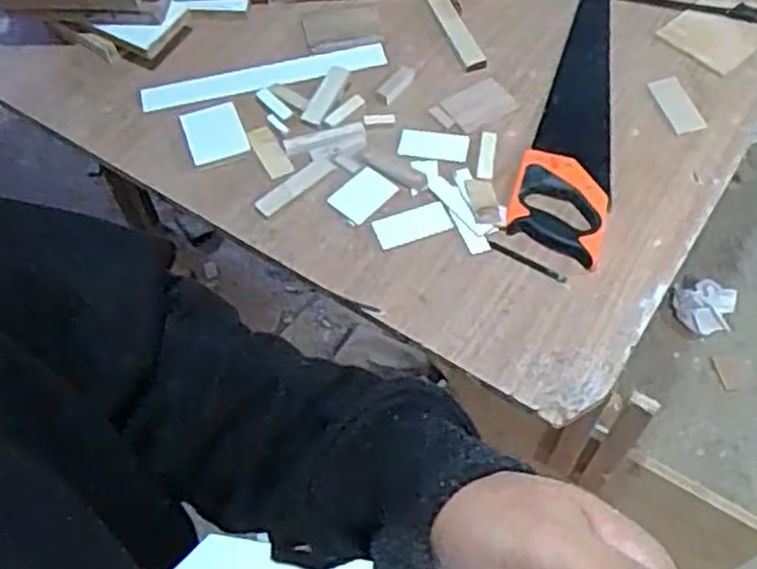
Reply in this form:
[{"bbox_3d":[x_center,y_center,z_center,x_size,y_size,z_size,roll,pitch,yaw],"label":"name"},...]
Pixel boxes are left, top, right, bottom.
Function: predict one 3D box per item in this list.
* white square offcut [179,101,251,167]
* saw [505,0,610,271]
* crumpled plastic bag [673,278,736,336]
[{"bbox_3d":[-0.219,-0.203,1.056,0.074,0.009,0.101,-22,61,-4],"label":"white square offcut"},{"bbox_3d":[0.280,-0.250,1.064,0.113,0.026,0.511,16,60,10],"label":"saw"},{"bbox_3d":[0.705,0.044,1.723,0.132,0.047,0.137,21,61,13],"label":"crumpled plastic bag"}]

